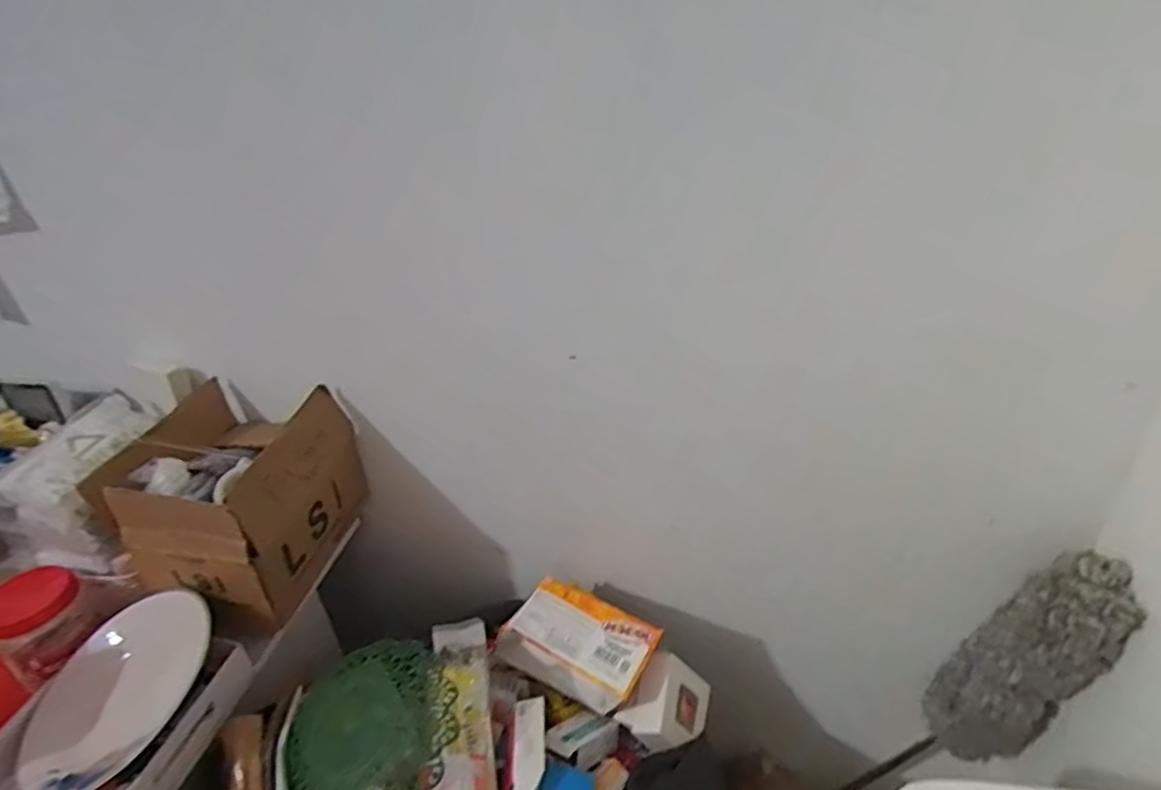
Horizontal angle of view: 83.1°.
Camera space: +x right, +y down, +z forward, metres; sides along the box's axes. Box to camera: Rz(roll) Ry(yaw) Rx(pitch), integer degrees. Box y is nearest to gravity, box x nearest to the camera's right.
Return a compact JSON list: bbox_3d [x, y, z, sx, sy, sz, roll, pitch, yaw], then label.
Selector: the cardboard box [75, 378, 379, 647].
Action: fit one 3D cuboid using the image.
[{"bbox_3d":[-0.466,0.143,0.894,0.249,0.216,0.241,8,34,22],"label":"cardboard box"}]

